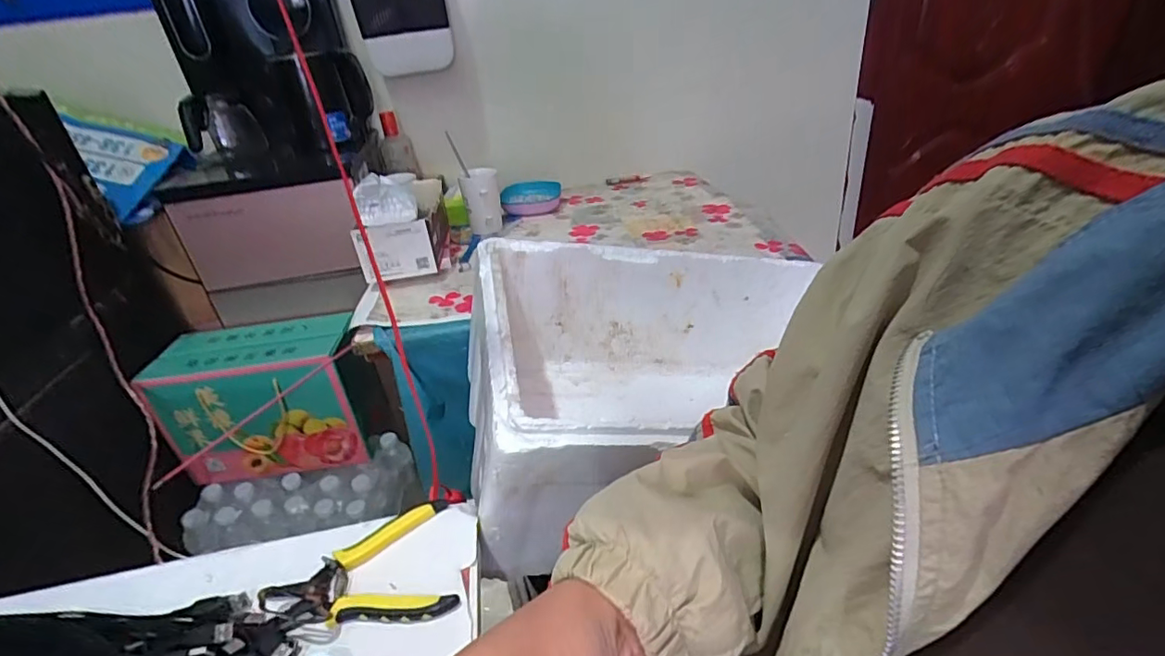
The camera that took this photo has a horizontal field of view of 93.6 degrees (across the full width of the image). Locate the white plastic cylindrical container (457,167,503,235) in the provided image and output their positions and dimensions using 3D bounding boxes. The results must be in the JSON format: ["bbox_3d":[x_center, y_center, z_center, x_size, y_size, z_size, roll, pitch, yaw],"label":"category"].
[{"bbox_3d":[-0.201,-0.249,1.096,0.069,0.130,0.071,-5,30,3],"label":"white plastic cylindrical container"}]

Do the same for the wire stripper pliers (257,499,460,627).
[{"bbox_3d":[-0.184,0.203,0.475,0.156,0.011,0.114,-6,30,-1],"label":"wire stripper pliers"}]

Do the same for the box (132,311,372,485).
[{"bbox_3d":[-0.562,0.130,1.007,0.320,0.232,0.169,-7,30,-1],"label":"box"}]

